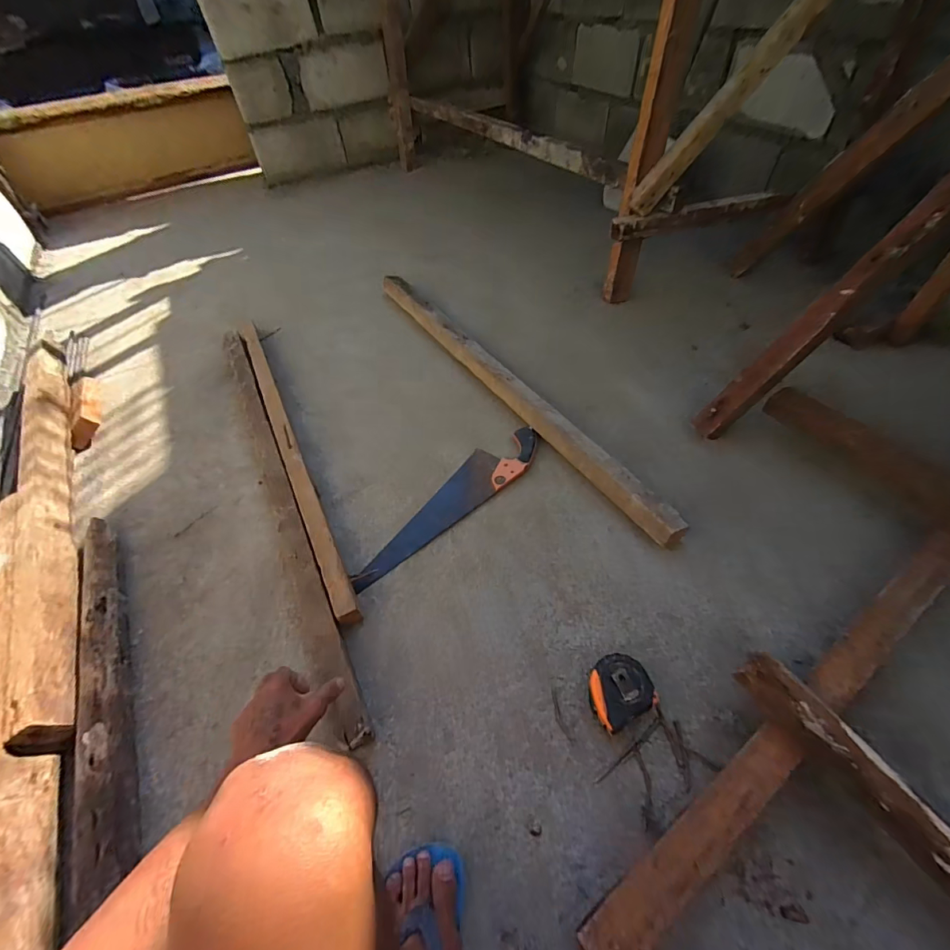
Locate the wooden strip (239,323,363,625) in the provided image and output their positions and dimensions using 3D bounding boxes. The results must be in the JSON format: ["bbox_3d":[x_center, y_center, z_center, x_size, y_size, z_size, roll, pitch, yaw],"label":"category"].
[{"bbox_3d":[-0.413,-0.104,0.905,0.041,0.034,0.926,-25,54,-14],"label":"wooden strip"}]

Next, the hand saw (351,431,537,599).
[{"bbox_3d":[-0.046,0.044,0.807,0.448,0.021,0.097,-35,56,-21],"label":"hand saw"}]

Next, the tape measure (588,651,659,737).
[{"bbox_3d":[0.192,0.289,0.569,0.090,0.045,0.080,-22,52,-12],"label":"tape measure"}]

